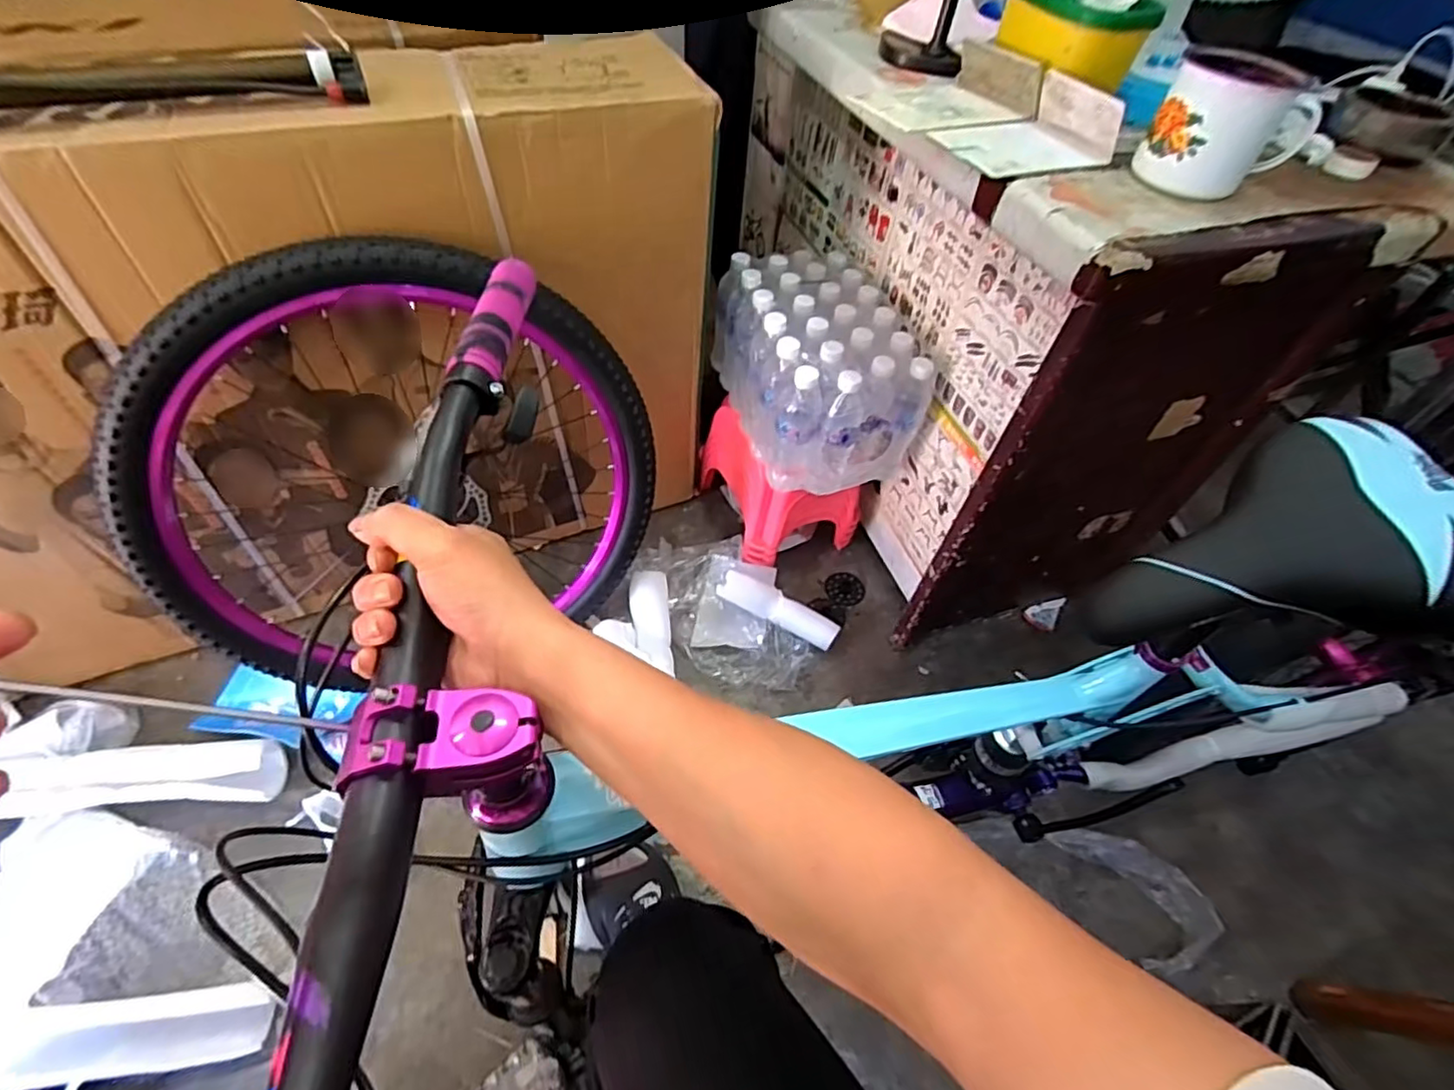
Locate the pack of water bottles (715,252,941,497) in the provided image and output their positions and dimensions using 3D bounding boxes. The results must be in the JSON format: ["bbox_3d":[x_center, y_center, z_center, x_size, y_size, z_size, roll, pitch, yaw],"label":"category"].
[{"bbox_3d":[0.152,-0.293,1.051,0.255,0.211,0.358,-12,55,-14],"label":"pack of water bottles"}]

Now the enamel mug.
[{"bbox_3d":[0.460,-0.384,0.591,0.121,0.091,0.101,36,57,20],"label":"enamel mug"}]

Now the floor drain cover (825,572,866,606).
[{"bbox_3d":[0.229,0.083,1.232,0.073,0.017,0.071,26,55,14],"label":"floor drain cover"}]

